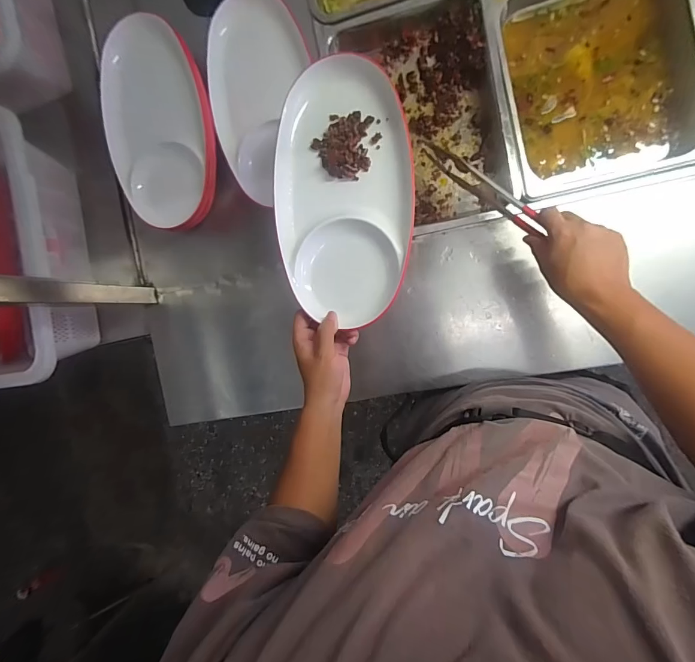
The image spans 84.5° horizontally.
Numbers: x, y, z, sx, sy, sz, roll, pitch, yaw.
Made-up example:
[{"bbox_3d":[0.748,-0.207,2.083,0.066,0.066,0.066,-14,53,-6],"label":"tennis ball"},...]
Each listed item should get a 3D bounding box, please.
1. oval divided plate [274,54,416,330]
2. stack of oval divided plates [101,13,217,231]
[{"bbox_3d":[-0.005,-0.176,0.493,0.172,0.039,0.325,-4,93,7],"label":"oval divided plate"},{"bbox_3d":[-0.312,-0.330,0.632,0.179,0.047,0.313,-4,93,7],"label":"stack of oval divided plates"}]

